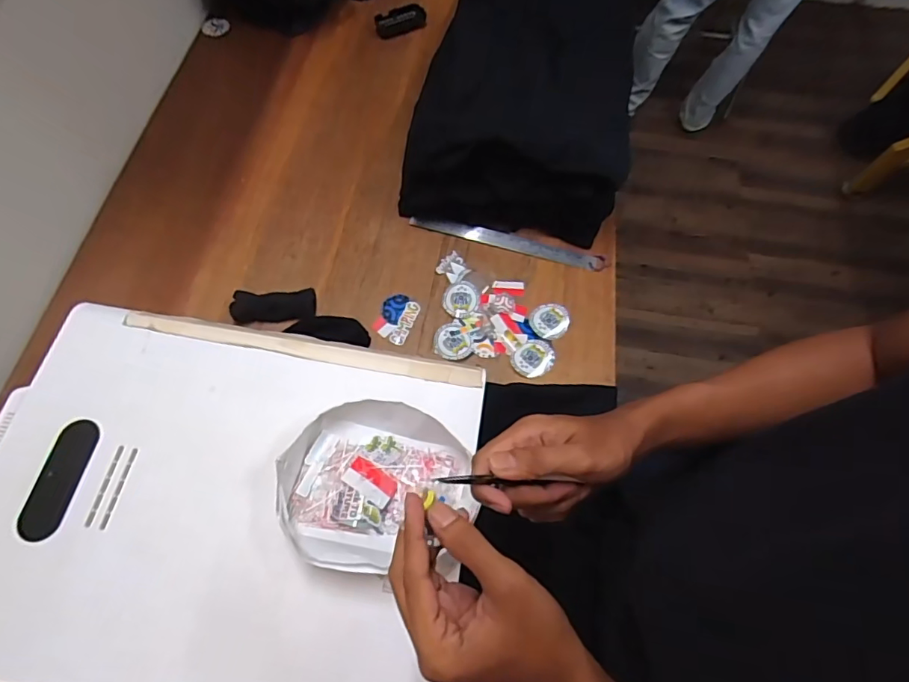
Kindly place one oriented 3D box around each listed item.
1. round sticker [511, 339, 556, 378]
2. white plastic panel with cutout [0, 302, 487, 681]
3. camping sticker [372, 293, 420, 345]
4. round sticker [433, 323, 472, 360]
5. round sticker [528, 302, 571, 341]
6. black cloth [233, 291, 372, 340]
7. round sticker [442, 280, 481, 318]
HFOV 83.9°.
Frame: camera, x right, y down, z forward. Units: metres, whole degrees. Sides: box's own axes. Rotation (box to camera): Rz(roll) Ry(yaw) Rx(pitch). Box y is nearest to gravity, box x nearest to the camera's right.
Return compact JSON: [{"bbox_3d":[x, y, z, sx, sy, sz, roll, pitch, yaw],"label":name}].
[{"bbox_3d":[0.123,0.026,0.782,0.069,0.005,0.057,-36,72,-16],"label":"round sticker"},{"bbox_3d":[-0.246,0.170,0.522,0.502,0.020,0.399,9,66,2],"label":"white plastic panel with cutout"},{"bbox_3d":[-0.093,-0.038,0.810,0.058,0.005,0.079,23,68,1],"label":"camping sticker"},{"bbox_3d":[-0.001,-0.001,0.787,0.059,0.006,0.062,0,62,0],"label":"round sticker"},{"bbox_3d":[0.153,-0.034,0.813,0.063,0.008,0.062,19,67,6],"label":"round sticker"},{"bbox_3d":[-0.282,-0.054,0.795,0.126,0.024,0.048,-4,66,-4],"label":"black cloth"},{"bbox_3d":[0.012,-0.069,0.820,0.058,0.004,0.063,1,70,-4],"label":"round sticker"}]

